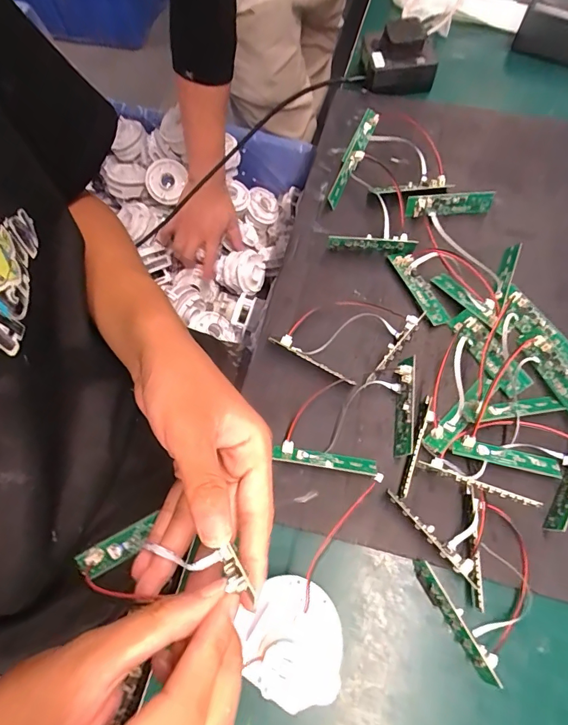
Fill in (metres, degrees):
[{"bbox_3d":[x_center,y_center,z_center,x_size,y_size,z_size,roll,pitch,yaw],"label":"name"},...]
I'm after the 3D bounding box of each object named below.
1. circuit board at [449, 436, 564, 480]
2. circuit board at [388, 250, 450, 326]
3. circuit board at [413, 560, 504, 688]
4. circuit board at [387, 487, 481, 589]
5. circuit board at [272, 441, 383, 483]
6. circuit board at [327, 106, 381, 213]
[{"bbox_3d":[0.171,0.072,0.329,0.081,0.006,0.016,12,69,8],"label":"circuit board"},{"bbox_3d":[0.123,-0.070,0.391,0.017,0.008,0.081,-25,68,-7],"label":"circuit board"},{"bbox_3d":[0.119,0.175,0.295,0.012,0.018,0.080,-28,69,-8],"label":"circuit board"},{"bbox_3d":[0.105,0.125,0.310,0.011,0.021,0.082,-42,72,-13],"label":"circuit board"},{"bbox_3d":[0.034,0.076,0.335,0.083,0.008,0.015,10,68,7],"label":"circuit board"},{"bbox_3d":[0.072,-0.216,0.449,0.019,0.014,0.127,20,71,8],"label":"circuit board"}]

